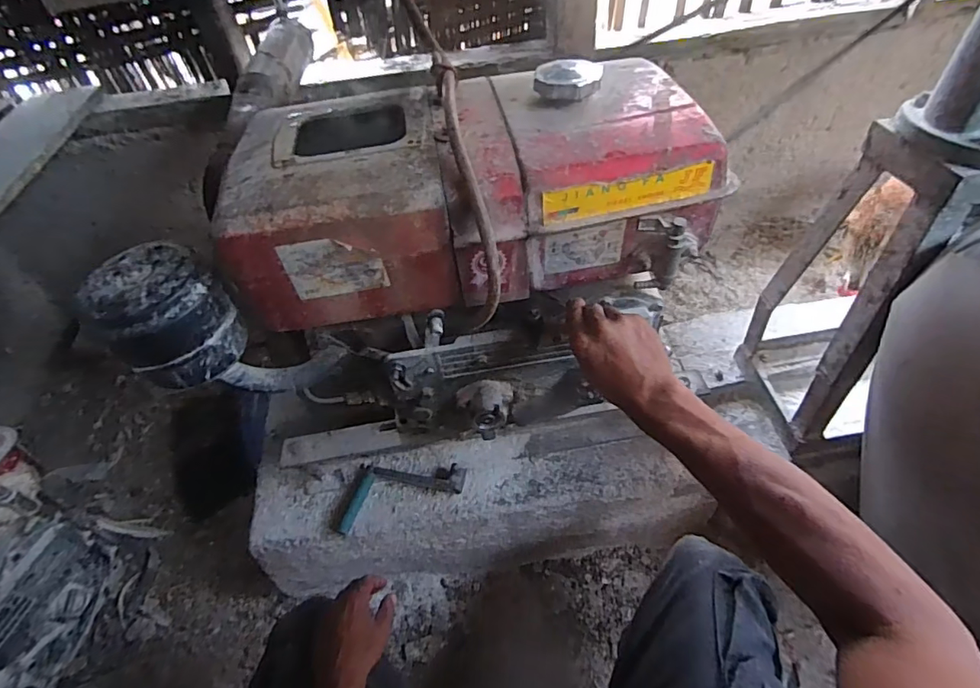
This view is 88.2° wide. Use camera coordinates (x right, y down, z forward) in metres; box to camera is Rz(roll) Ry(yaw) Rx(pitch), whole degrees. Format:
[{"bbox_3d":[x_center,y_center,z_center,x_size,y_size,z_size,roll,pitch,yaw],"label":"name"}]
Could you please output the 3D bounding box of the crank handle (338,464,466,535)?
[{"bbox_3d":[-0.134,0.240,0.792,0.185,0.024,0.108,0,50,5],"label":"crank handle"}]

